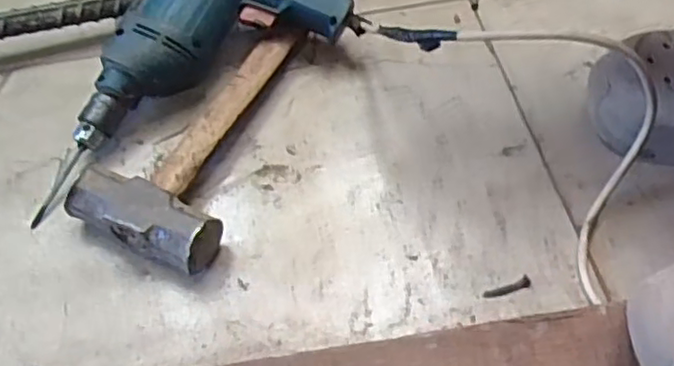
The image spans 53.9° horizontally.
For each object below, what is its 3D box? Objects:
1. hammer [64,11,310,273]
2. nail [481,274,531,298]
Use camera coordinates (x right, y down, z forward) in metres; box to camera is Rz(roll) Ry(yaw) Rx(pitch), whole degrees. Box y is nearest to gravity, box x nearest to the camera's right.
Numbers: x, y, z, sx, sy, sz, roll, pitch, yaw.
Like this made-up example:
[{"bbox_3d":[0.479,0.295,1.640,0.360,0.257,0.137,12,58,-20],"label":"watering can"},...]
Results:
[{"bbox_3d":[-0.117,-0.053,0.575,0.120,0.046,0.253,17,60,9],"label":"hammer"},{"bbox_3d":[0.133,0.083,0.519,0.040,0.004,0.010,-18,61,-12],"label":"nail"}]

